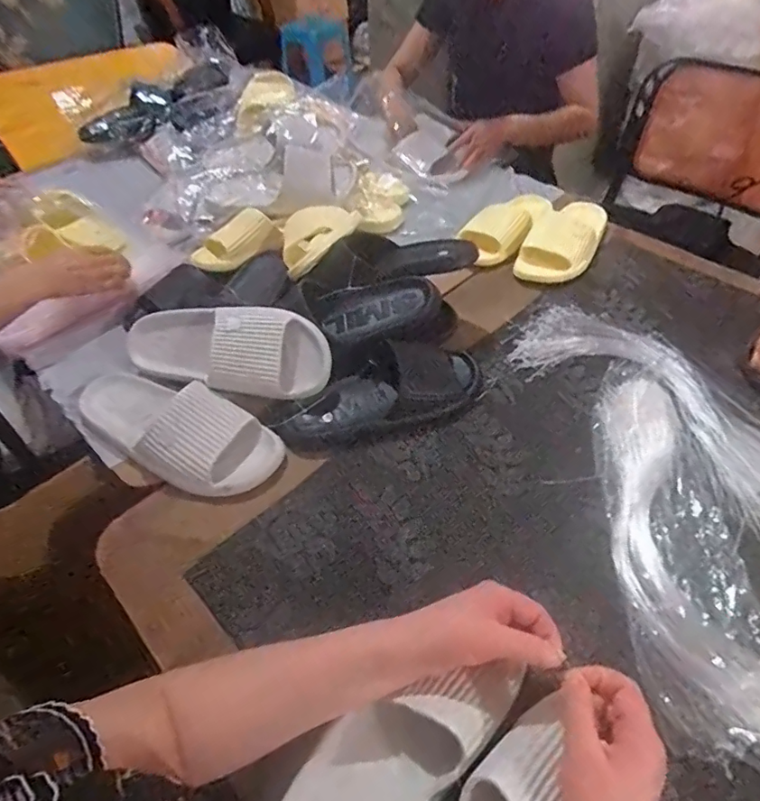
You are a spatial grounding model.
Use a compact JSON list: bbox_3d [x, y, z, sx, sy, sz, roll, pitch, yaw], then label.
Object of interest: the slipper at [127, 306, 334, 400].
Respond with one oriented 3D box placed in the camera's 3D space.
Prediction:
[{"bbox_3d":[-0.205,-0.065,0.689,0.292,0.087,0.111,4,92,6],"label":"slipper"}]

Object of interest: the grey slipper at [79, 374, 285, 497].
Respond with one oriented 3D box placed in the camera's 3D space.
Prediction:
[{"bbox_3d":[-0.265,0.025,0.659,0.286,0.075,0.113,22,53,22],"label":"grey slipper"}]

